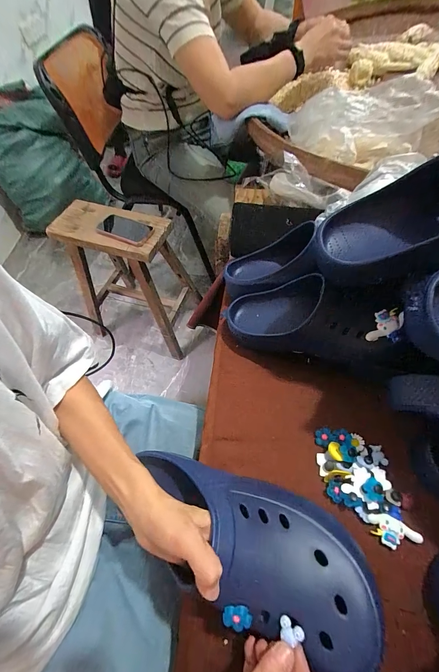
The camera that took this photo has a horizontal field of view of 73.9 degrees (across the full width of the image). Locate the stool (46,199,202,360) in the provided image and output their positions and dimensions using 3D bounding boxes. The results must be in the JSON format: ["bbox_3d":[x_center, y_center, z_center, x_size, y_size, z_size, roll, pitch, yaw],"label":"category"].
[{"bbox_3d":[-0.311,-0.221,1.068,0.402,0.451,0.276,18,62,14],"label":"stool"}]

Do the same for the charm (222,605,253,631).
[{"bbox_3d":[0.015,0.242,0.251,0.024,0.007,0.022,-13,85,8],"label":"charm"}]

